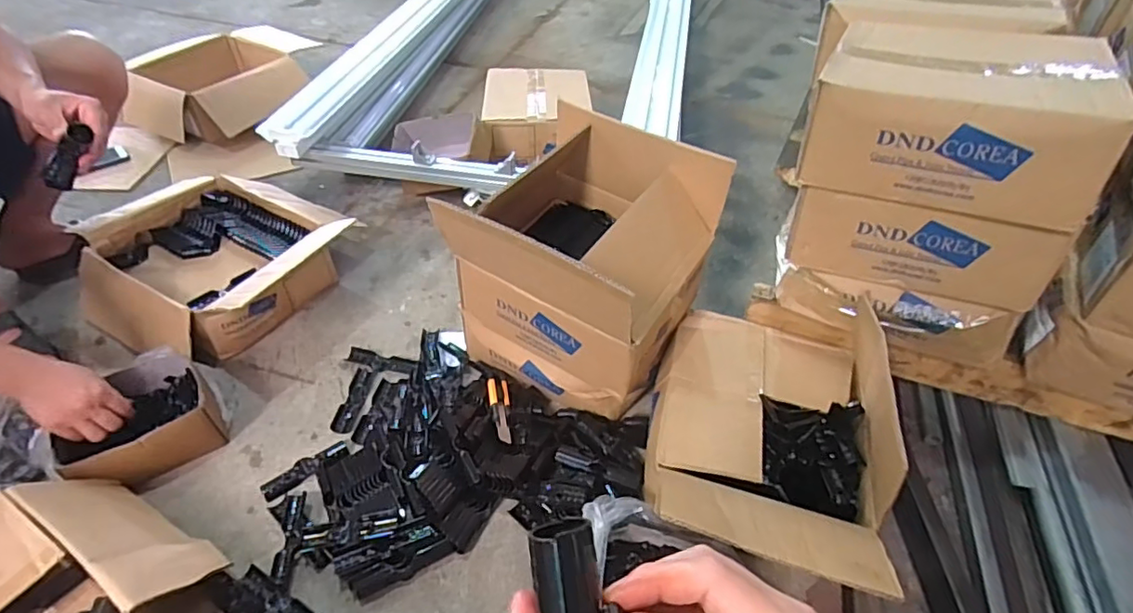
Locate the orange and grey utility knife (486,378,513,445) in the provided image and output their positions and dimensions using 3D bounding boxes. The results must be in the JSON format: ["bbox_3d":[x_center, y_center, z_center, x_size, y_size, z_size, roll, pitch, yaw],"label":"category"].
[{"bbox_3d":[-0.104,0.159,0.926,0.032,0.014,0.160,-6,30,-9],"label":"orange and grey utility knife"}]

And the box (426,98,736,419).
[{"bbox_3d":[0.011,-0.048,0.946,0.342,0.373,0.312,25,48,21],"label":"box"}]

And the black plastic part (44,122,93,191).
[{"bbox_3d":[-0.719,-0.214,0.847,0.030,0.100,0.021,20,24,-49],"label":"black plastic part"}]

